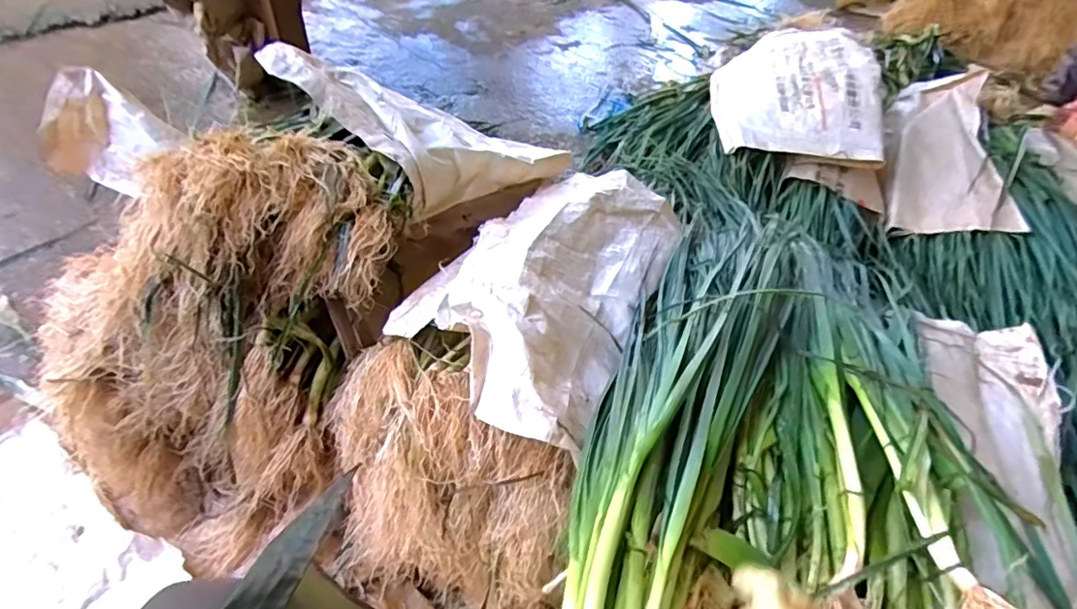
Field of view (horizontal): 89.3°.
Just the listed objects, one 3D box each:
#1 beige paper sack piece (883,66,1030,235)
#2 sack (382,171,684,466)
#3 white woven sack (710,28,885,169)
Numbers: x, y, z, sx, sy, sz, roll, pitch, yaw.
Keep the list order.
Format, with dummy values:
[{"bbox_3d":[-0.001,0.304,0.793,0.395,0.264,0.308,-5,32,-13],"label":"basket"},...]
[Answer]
[{"bbox_3d":[0.880,-0.340,1.208,0.226,0.077,0.482,3,57,20],"label":"beige paper sack piece"},{"bbox_3d":[0.021,-0.058,0.721,0.286,0.110,0.520,21,49,13],"label":"sack"},{"bbox_3d":[0.557,-0.499,1.210,0.308,0.115,0.472,9,47,2],"label":"white woven sack"}]

